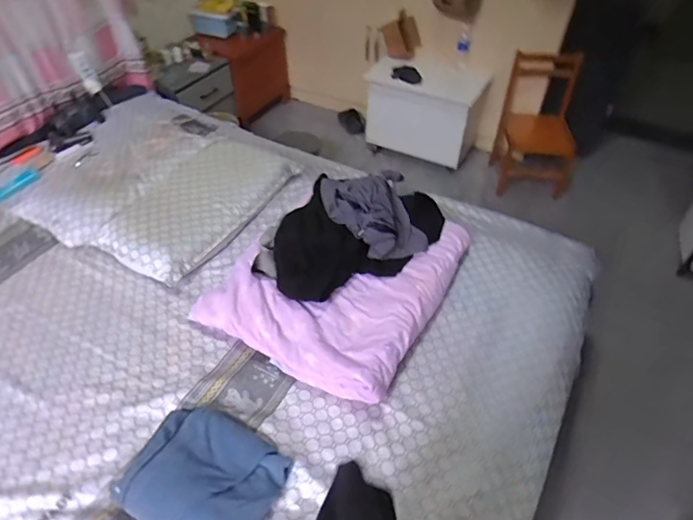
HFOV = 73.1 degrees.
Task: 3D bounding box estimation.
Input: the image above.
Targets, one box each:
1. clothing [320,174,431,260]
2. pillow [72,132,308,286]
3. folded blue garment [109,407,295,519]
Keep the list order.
[{"bbox_3d":[0.057,-0.159,1.447,0.228,0.109,0.393,-23,50,-22],"label":"clothing"},{"bbox_3d":[-0.501,-0.225,1.630,0.407,0.109,0.700,24,49,21],"label":"pillow"},{"bbox_3d":[-0.298,0.450,0.985,0.303,0.072,0.255,20,48,18],"label":"folded blue garment"}]

